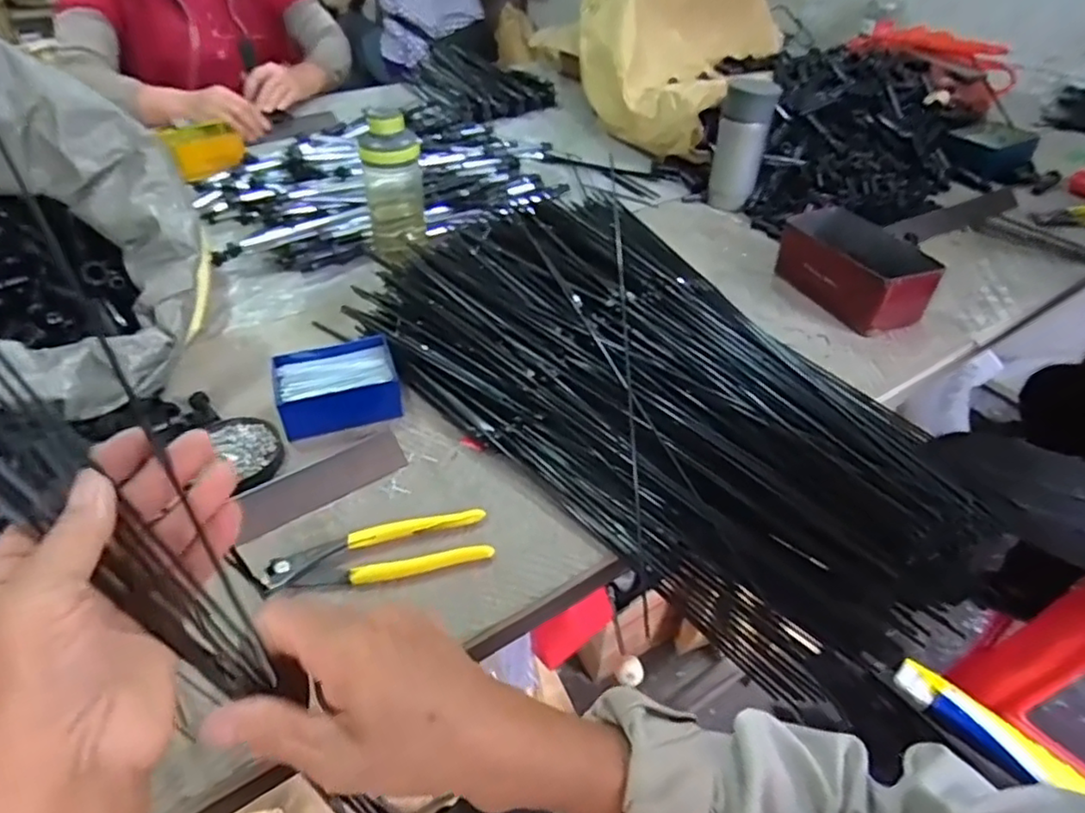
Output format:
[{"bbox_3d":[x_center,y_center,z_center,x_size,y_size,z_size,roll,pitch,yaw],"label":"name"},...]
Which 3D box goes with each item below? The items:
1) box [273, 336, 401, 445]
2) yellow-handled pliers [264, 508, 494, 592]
[{"bbox_3d":[-0.196,-0.019,0.608,0.109,0.040,0.082,-14,45,-16],"label":"box"},{"bbox_3d":[-0.121,0.110,0.477,0.161,0.019,0.045,-12,44,-14],"label":"yellow-handled pliers"}]

